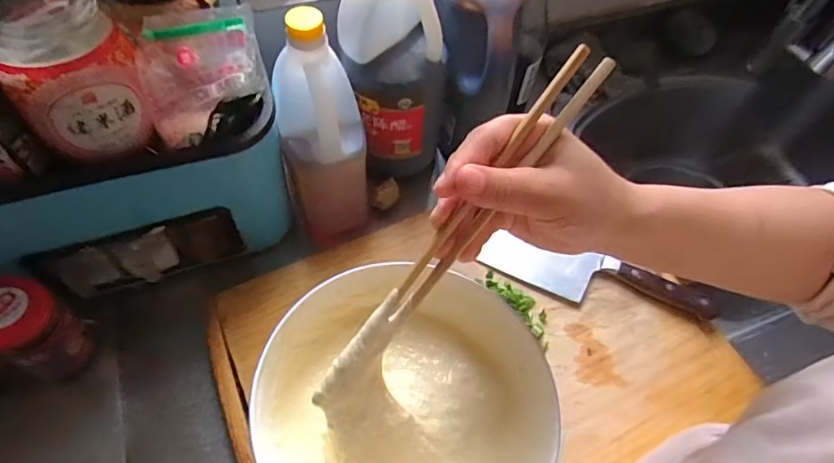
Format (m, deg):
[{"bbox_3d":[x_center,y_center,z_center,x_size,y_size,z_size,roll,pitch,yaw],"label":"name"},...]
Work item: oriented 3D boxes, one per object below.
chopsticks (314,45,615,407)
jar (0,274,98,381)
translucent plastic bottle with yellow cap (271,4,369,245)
[{"bbox_3d":[0.024,-0.001,0.270,0.020,0.018,0.234,38,89,18],"label":"chopsticks"},{"bbox_3d":[-0.357,0.095,0.477,0.064,0.122,0.074,28,61,12],"label":"jar"},{"bbox_3d":[-0.095,-0.099,0.527,0.086,0.250,0.104,-9,60,-9],"label":"translucent plastic bottle with yellow cap"}]

